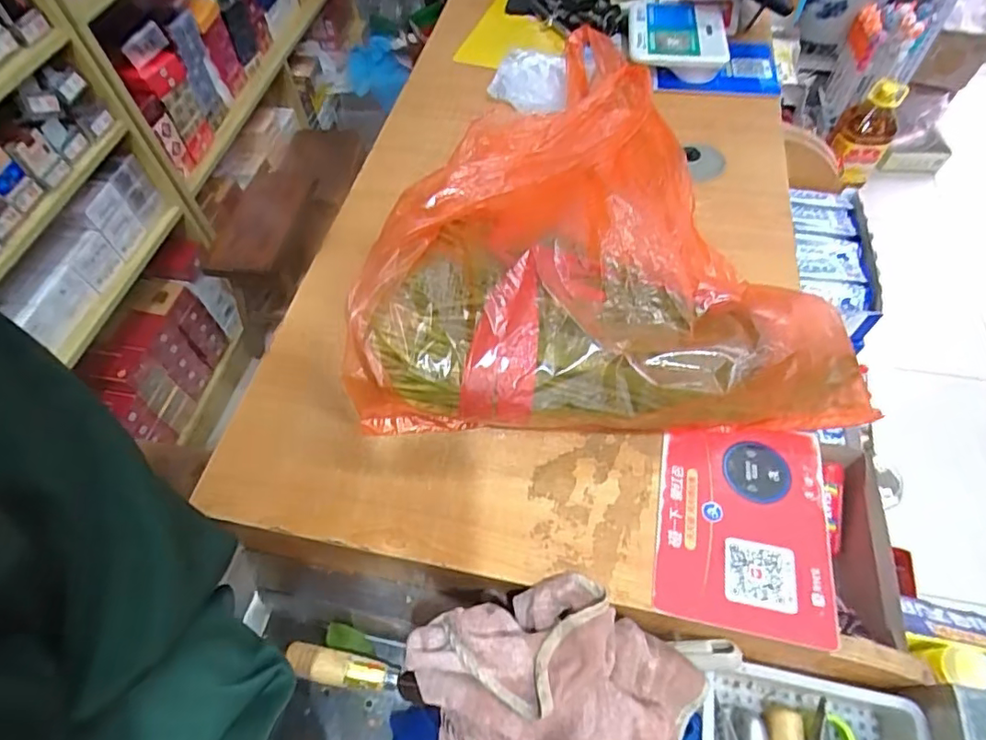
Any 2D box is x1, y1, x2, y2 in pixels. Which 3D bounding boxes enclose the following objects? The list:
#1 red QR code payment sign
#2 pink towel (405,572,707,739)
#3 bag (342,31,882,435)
[{"bbox_3d":[0.184,0.111,0.408,0.117,0.006,0.153,10,59,8],"label":"red QR code payment sign"},{"bbox_3d":[0.032,0.214,0.363,0.159,0.083,0.125,-14,58,-6],"label":"pink towel"},{"bbox_3d":[0.078,-0.151,0.526,0.392,0.108,0.447,-4,58,0],"label":"bag"}]

